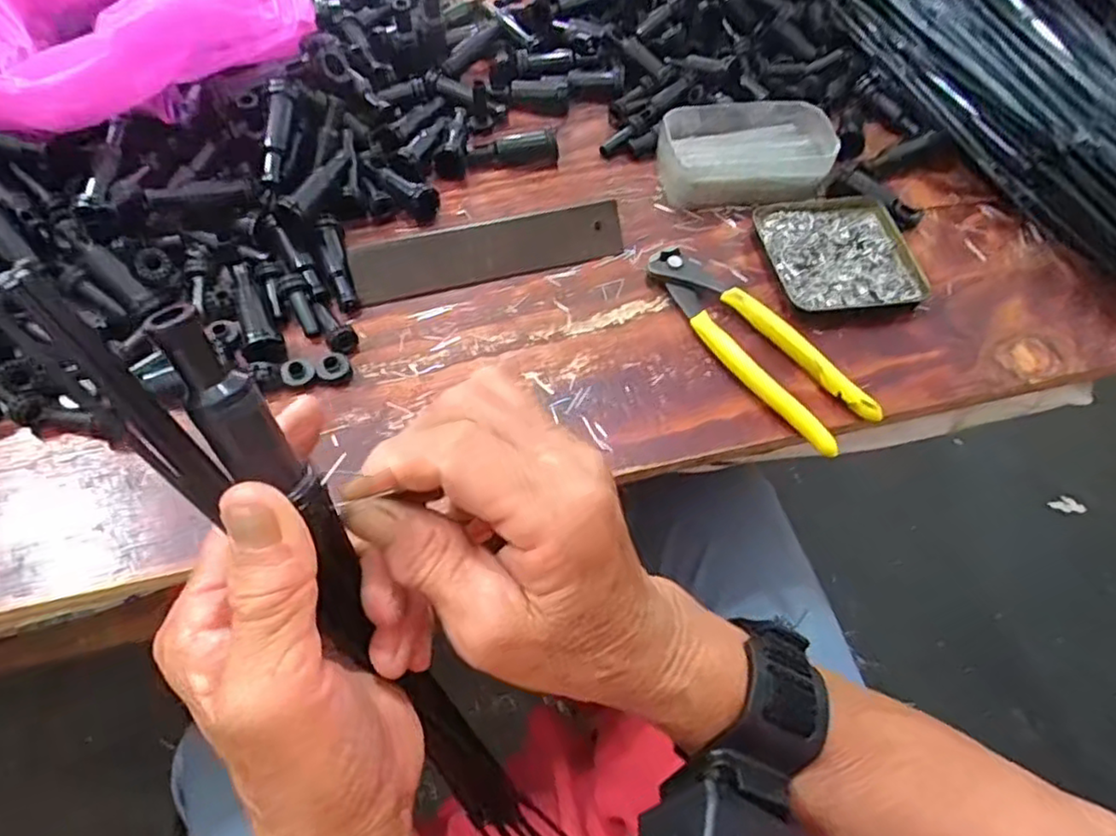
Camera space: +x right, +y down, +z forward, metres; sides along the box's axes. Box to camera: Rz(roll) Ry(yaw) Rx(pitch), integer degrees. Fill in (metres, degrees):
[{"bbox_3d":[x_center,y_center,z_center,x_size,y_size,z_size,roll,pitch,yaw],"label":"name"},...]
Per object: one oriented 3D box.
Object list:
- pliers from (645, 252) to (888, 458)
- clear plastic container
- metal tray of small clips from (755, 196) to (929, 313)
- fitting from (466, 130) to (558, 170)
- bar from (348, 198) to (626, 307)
[{"bbox_3d":[0.115,-0.047,0.405,0.044,0.020,0.163,-35,70,-20],"label":"pliers"},{"bbox_3d":[0.132,-0.192,0.473,0.116,0.031,0.073,-10,63,-9],"label":"clear plastic container"},{"bbox_3d":[0.187,-0.113,0.448,0.092,0.018,0.103,-13,64,-11],"label":"metal tray of small clips"},{"bbox_3d":[-0.033,-0.193,0.484,0.065,0.024,0.017,0,62,-4],"label":"fitting"},{"bbox_3d":[-0.043,-0.108,0.429,0.174,0.009,0.038,-13,99,-8],"label":"bar"}]

